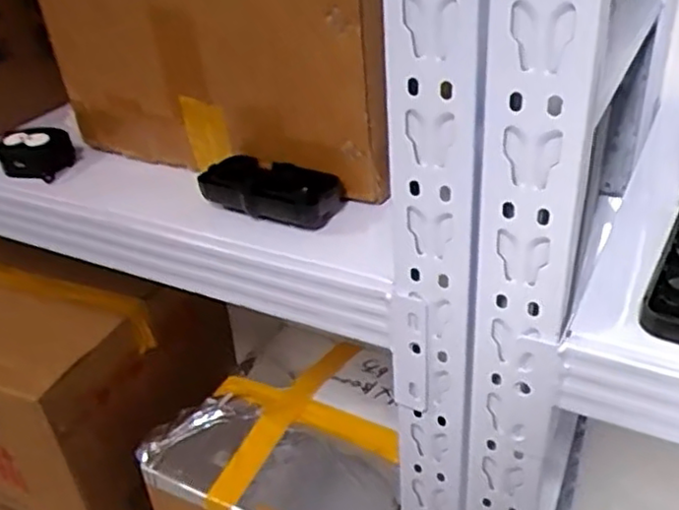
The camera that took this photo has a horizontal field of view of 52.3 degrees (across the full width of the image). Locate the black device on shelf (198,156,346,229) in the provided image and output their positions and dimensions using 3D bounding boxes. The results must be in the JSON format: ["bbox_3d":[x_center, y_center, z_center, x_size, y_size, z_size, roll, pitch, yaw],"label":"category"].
[{"bbox_3d":[-0.052,-0.049,0.527,0.107,0.029,0.044,9,33,24],"label":"black device on shelf"}]

